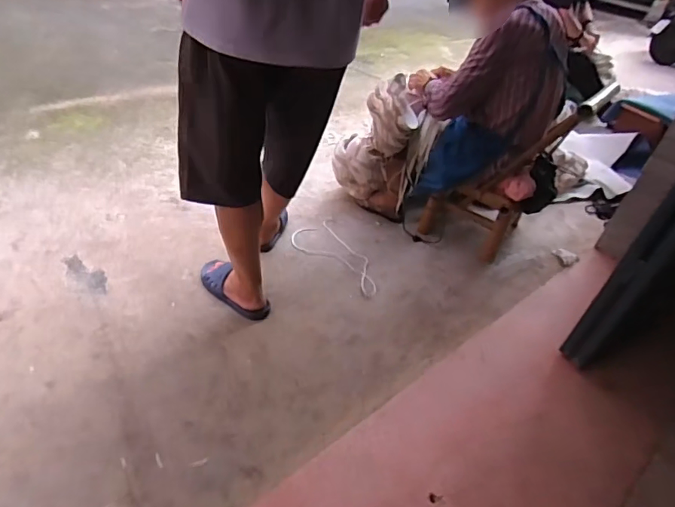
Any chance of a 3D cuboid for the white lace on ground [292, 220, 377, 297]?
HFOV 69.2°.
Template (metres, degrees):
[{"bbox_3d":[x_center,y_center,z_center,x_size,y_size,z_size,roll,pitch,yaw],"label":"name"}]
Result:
[{"bbox_3d":[0.011,0.009,1.703,0.186,0.017,0.395,-23,50,-36],"label":"white lace on ground"}]

